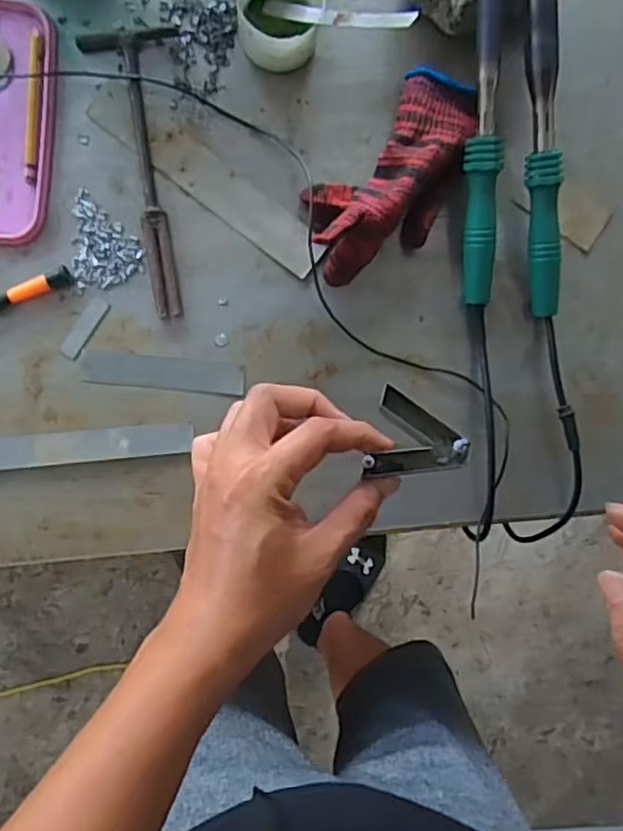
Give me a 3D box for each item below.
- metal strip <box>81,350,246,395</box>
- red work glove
[{"bbox_3d":[-0.118,-0.034,0.538,0.125,0.004,0.026,6,93,-5],"label":"metal strip"},{"bbox_3d":[0.069,-0.190,0.532,0.094,0.045,0.188,41,89,-6],"label":"red work glove"}]

